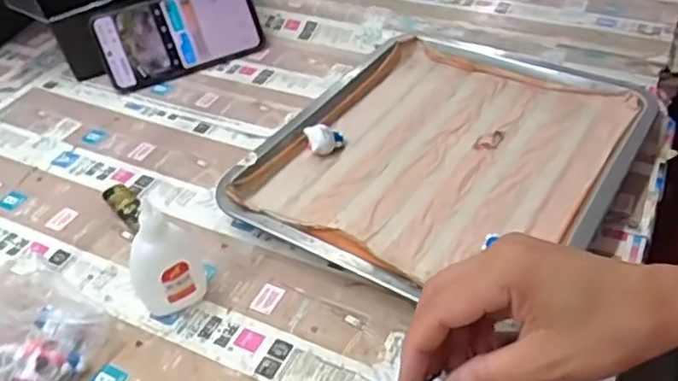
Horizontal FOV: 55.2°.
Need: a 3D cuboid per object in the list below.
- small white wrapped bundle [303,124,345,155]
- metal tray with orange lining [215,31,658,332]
[{"bbox_3d":[-0.011,-0.044,0.549,0.032,0.020,0.019,-11,42,-10],"label":"small white wrapped bundle"},{"bbox_3d":[0.080,-0.034,0.548,0.285,0.030,0.313,23,47,25],"label":"metal tray with orange lining"}]

